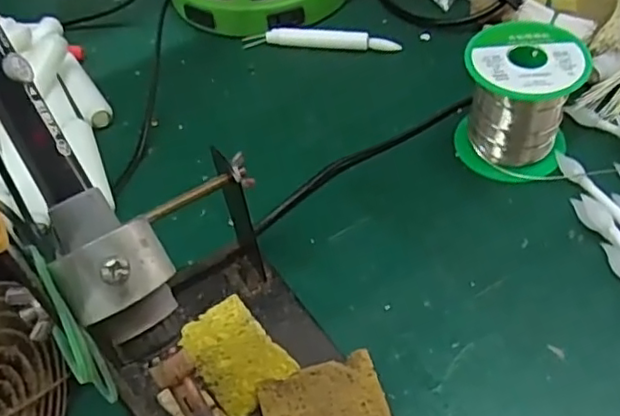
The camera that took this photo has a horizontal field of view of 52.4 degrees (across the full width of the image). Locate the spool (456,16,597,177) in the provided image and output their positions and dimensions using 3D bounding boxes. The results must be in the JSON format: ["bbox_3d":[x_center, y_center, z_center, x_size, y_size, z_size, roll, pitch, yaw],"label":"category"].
[{"bbox_3d":[0.127,-0.064,0.384,0.067,0.072,0.060,17,54,18],"label":"spool"}]

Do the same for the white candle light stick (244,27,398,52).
[{"bbox_3d":[0.008,-0.129,0.481,0.118,0.012,0.013,4,51,9],"label":"white candle light stick"}]

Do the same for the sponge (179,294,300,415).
[{"bbox_3d":[-0.037,0.073,0.313,0.039,0.007,0.056,-33,55,-21],"label":"sponge"}]

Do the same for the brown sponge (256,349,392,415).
[{"bbox_3d":[0.007,0.092,0.287,0.055,0.004,0.039,-16,68,-9],"label":"brown sponge"}]

